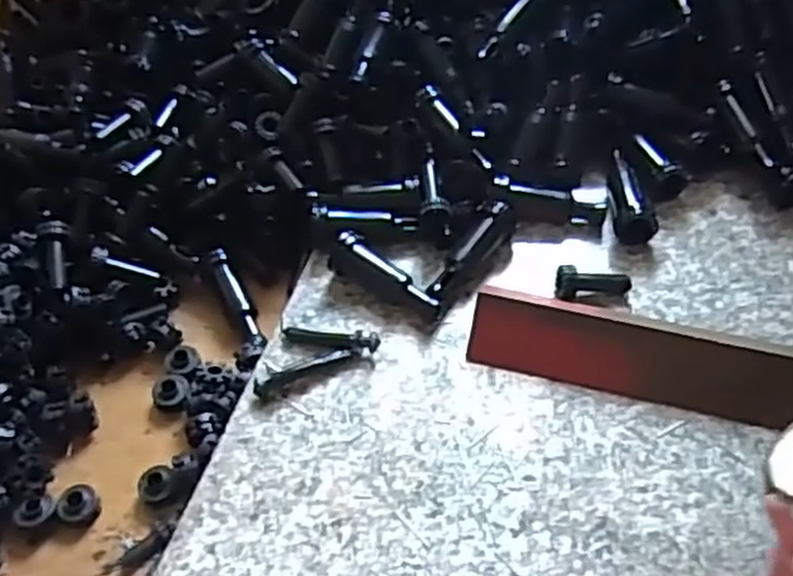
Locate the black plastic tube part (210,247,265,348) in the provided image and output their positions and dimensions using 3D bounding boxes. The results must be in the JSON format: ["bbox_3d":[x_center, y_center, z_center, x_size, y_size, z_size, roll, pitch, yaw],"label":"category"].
[{"bbox_3d":[-0.089,0.007,0.447,0.011,0.011,0.074,-22,55,-15],"label":"black plastic tube part"}]

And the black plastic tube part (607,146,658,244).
[{"bbox_3d":[0.135,-0.056,0.462,0.022,0.020,0.070,3,52,4],"label":"black plastic tube part"}]

